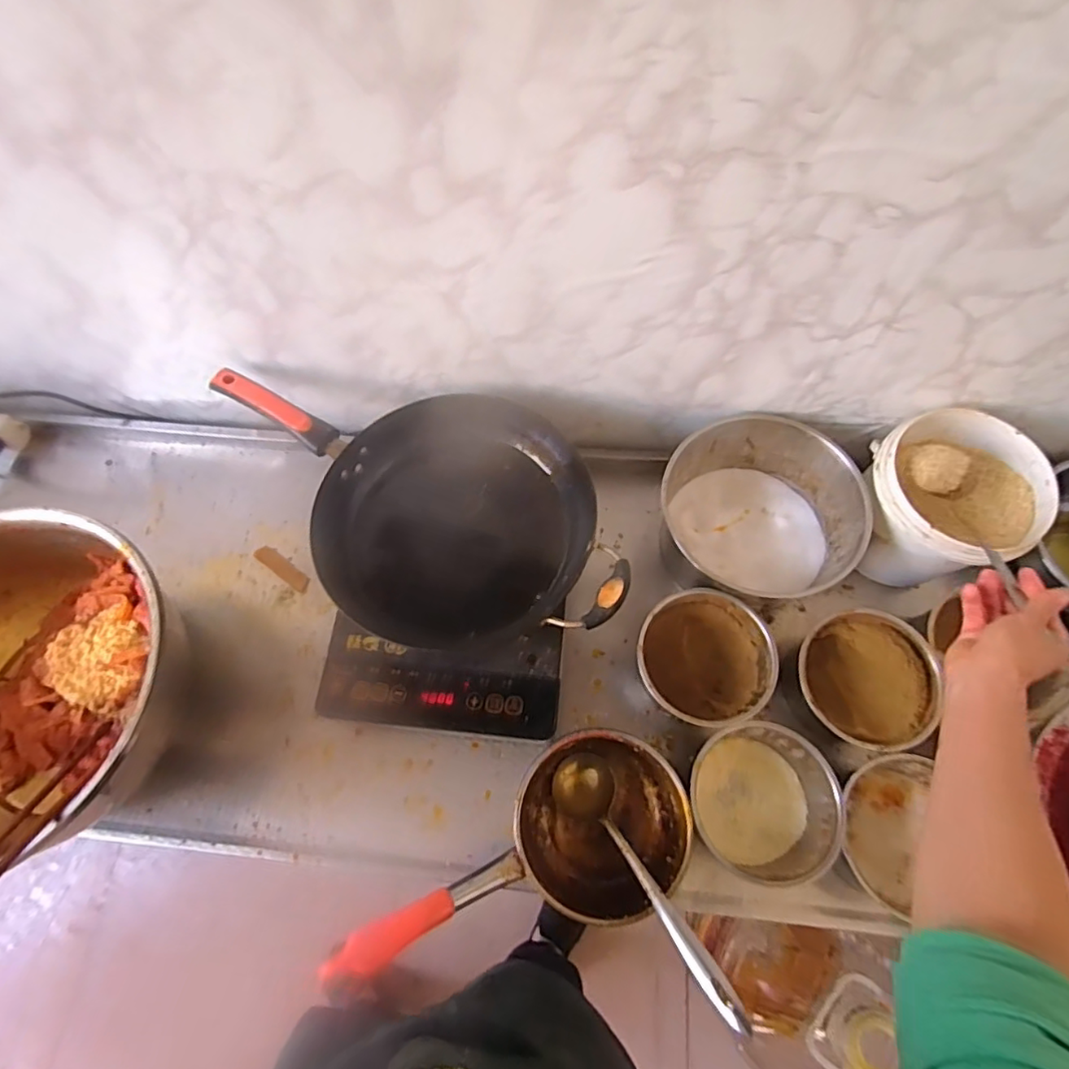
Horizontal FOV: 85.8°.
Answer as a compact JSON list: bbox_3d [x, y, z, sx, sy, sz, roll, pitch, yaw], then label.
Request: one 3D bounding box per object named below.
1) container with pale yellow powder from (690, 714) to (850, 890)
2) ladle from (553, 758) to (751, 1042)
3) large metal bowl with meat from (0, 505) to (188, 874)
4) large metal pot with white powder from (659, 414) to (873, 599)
[{"bbox_3d":[0.240,0.283,0.621,0.140,0.084,0.149,-1,68,2],"label":"container with pale yellow powder"},{"bbox_3d":[0.105,0.326,0.564,0.061,0.047,0.261,-32,34,-11],"label":"ladle"},{"bbox_3d":[-0.573,0.181,0.651,0.376,0.196,0.367,-1,68,2],"label":"large metal bowl with meat"},{"bbox_3d":[0.270,-0.024,0.716,0.203,0.127,0.206,-1,68,2],"label":"large metal pot with white powder"}]

